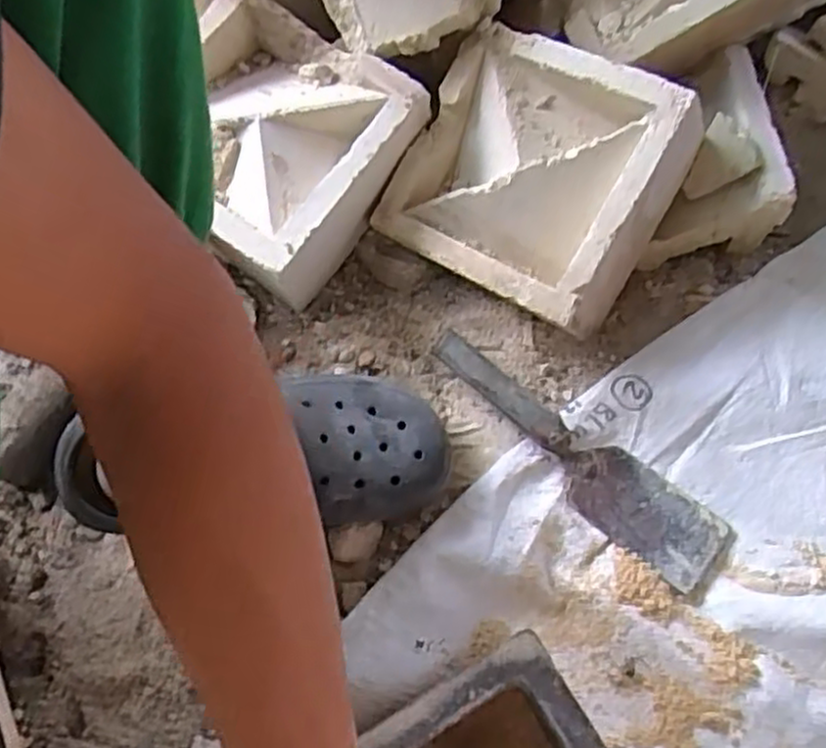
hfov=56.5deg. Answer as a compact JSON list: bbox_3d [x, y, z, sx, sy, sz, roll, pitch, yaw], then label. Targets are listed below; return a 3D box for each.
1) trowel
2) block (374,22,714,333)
[{"bbox_3d":[0.125,0.064,0.600,0.270,0.048,0.071,34,71,17],"label":"trowel"},{"bbox_3d":[0.098,-0.164,0.643,0.205,0.076,0.198,31,96,23],"label":"block"}]

